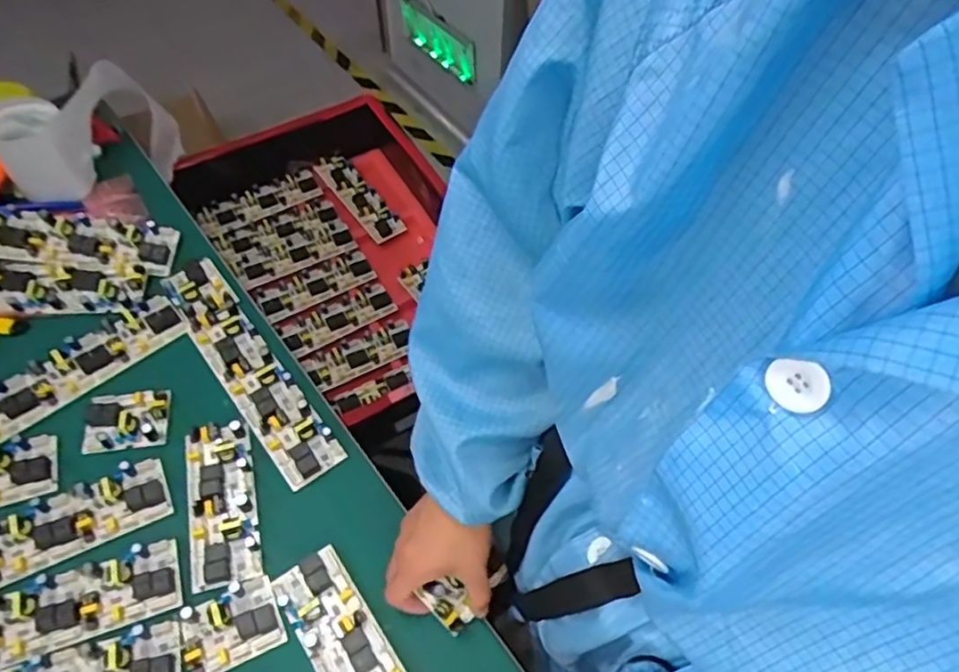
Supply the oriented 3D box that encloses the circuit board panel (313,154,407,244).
[{"bbox_3d":[-0.232,-0.272,1.239,0.068,0.016,0.249,-30,63,-18],"label":"circuit board panel"}]

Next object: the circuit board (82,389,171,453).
[{"bbox_3d":[-0.368,0.087,0.675,0.079,0.015,0.060,-9,58,-7],"label":"circuit board"}]

